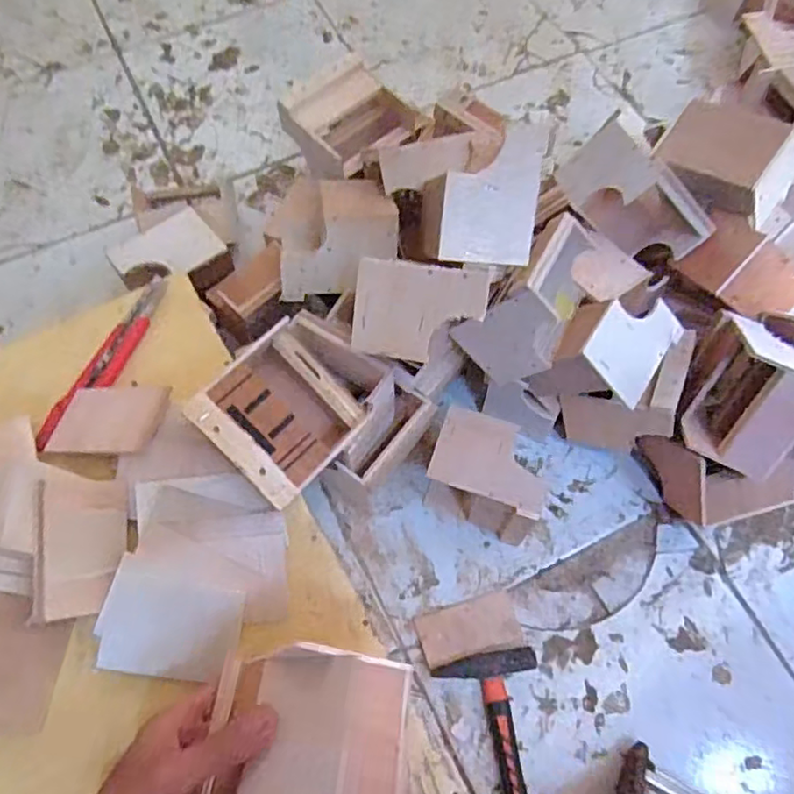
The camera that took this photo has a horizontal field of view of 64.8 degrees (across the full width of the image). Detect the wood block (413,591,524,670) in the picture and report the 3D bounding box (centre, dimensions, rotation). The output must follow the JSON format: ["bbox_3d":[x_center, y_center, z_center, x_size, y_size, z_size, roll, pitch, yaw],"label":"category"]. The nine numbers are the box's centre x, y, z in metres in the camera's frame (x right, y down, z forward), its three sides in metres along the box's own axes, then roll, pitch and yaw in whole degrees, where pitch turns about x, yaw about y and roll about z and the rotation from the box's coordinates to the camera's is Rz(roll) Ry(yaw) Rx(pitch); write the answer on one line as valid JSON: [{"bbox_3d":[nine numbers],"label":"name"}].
[{"bbox_3d":[0.067,0.215,0.578,0.091,0.008,0.048,-14,66,-6],"label":"wood block"}]

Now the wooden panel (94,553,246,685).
[{"bbox_3d":[-0.159,0.158,0.438,0.094,0.005,0.071,13,74,-3],"label":"wooden panel"}]

